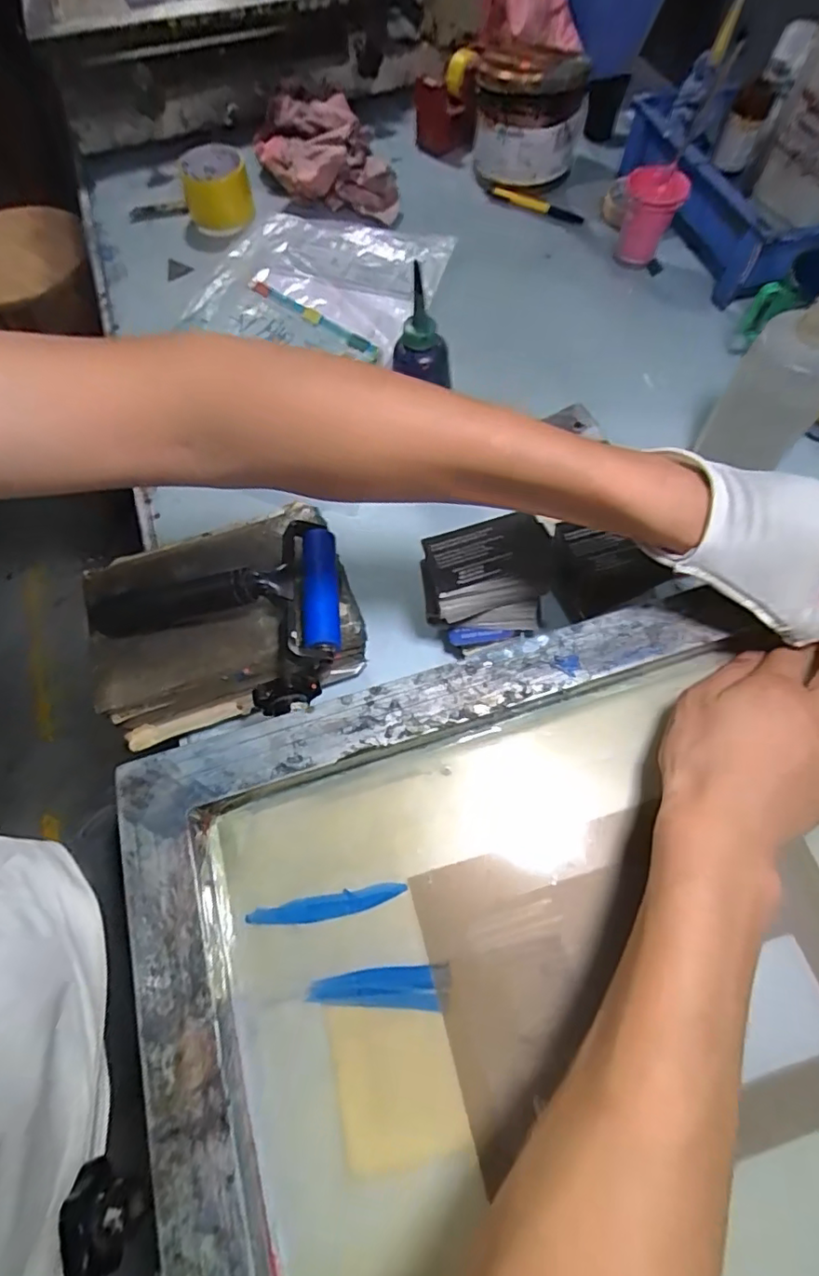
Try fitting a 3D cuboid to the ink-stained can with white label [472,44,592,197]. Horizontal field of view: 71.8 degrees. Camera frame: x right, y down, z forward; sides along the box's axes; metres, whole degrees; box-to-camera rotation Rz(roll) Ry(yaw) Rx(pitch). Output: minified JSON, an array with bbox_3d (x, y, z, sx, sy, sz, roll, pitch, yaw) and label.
[{"bbox_3d":[0.150,-0.669,0.726,0.134,0.120,0.125,5,65,4],"label":"ink-stained can with white label"}]

